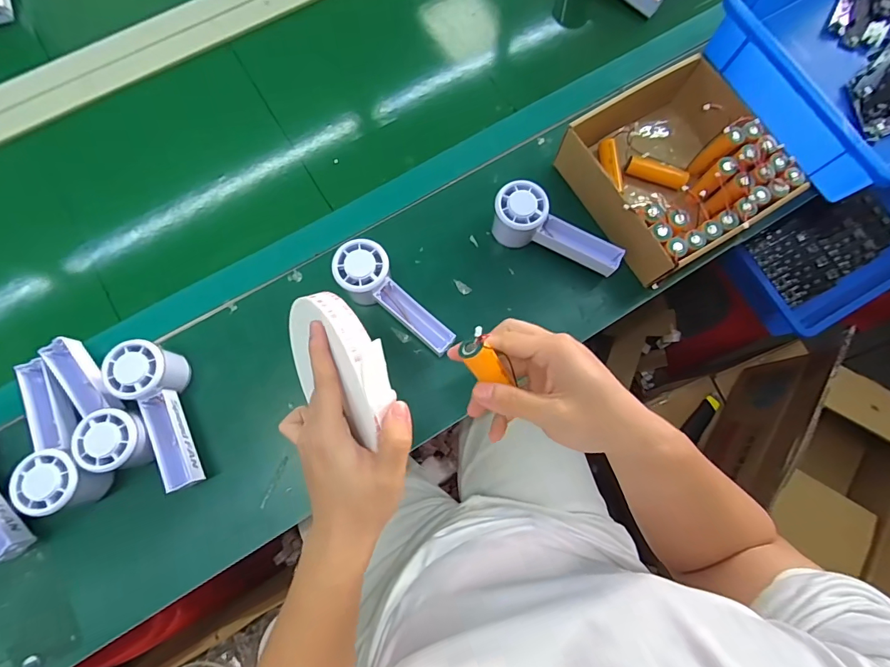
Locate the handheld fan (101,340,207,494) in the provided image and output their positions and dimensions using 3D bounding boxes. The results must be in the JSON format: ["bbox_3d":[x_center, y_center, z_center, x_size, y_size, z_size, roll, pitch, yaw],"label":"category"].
[{"bbox_3d":[-0.288,0.084,0.437,0.056,0.055,0.150,-17,80,-3],"label":"handheld fan"}]

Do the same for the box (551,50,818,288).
[{"bbox_3d":[0.252,-0.186,0.490,0.184,0.078,0.200,-30,81,-5],"label":"box"}]

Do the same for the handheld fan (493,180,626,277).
[{"bbox_3d":[0.125,-0.115,0.485,0.149,0.060,0.054,21,81,4],"label":"handheld fan"}]

